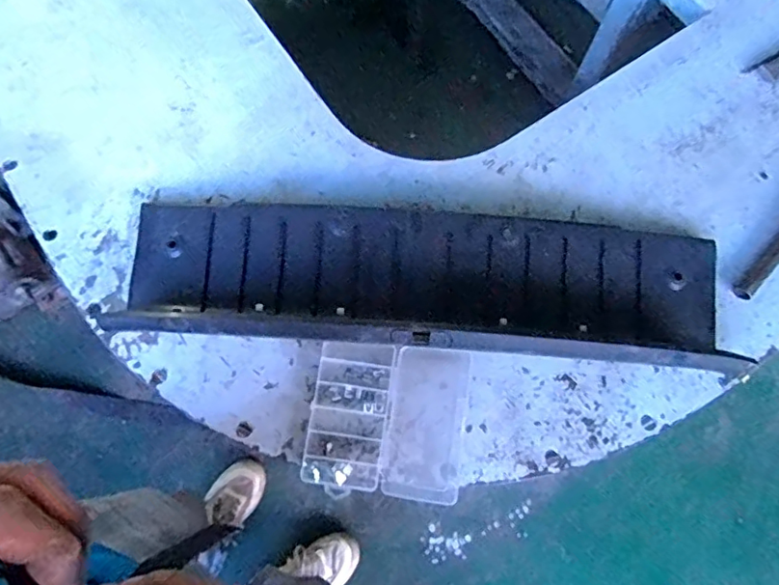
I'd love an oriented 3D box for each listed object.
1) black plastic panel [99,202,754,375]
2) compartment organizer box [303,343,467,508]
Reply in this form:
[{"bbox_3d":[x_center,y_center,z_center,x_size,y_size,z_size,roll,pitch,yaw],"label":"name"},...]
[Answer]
[{"bbox_3d":[0.054,-0.020,0.776,0.879,0.115,0.217,4,72,1],"label":"black plastic panel"},{"bbox_3d":[-0.002,0.175,0.747,0.211,0.034,0.198,3,72,1],"label":"compartment organizer box"}]

